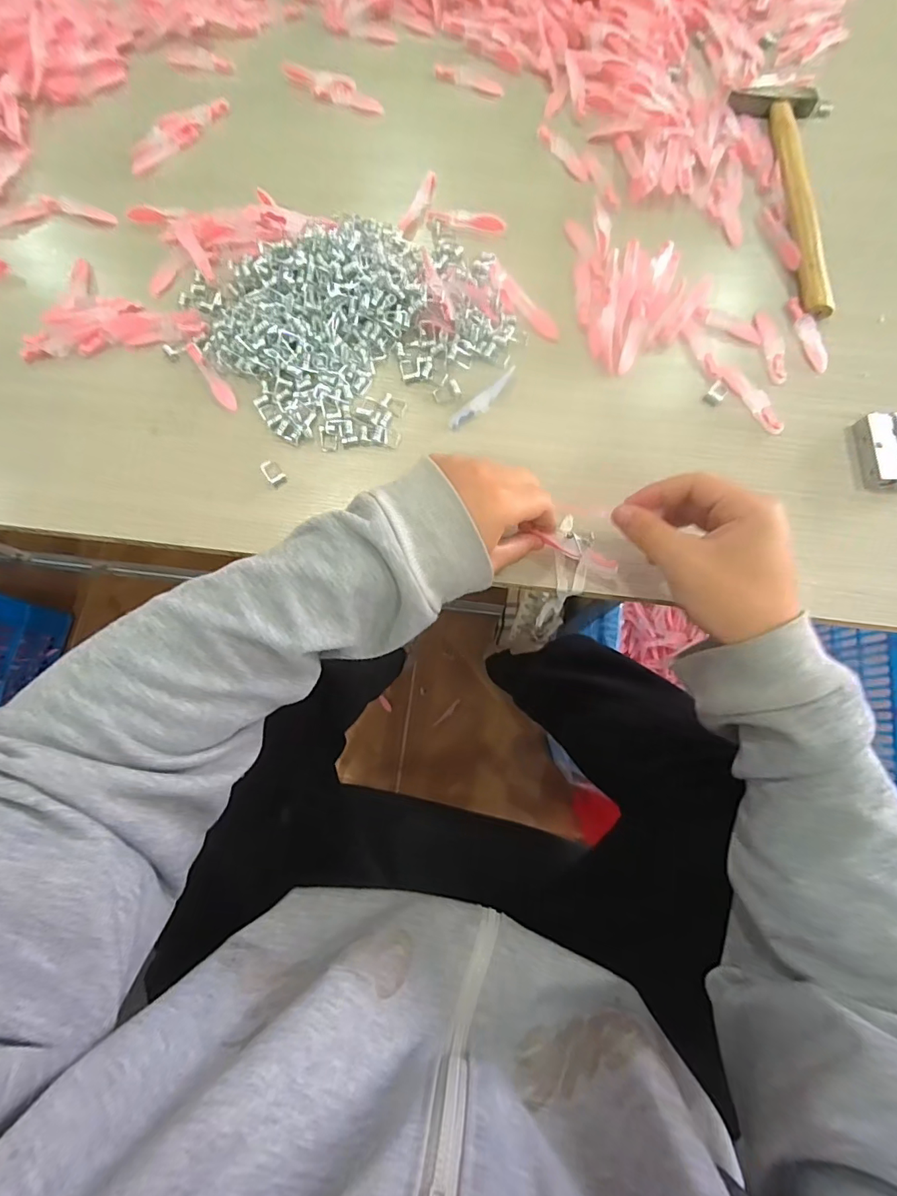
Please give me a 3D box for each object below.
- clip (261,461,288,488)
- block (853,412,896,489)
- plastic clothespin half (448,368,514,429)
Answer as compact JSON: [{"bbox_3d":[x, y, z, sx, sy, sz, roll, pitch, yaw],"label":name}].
[{"bbox_3d":[-0.149,-0.107,0.412,0.016,0.004,0.026,-37,77,-9],"label":"clip"},{"bbox_3d":[0.372,-0.124,0.408,0.044,0.017,0.064,-1,74,0],"label":"block"},{"bbox_3d":[0.032,-0.173,0.425,0.080,0.007,0.015,-42,78,-10],"label":"plastic clothespin half"}]

